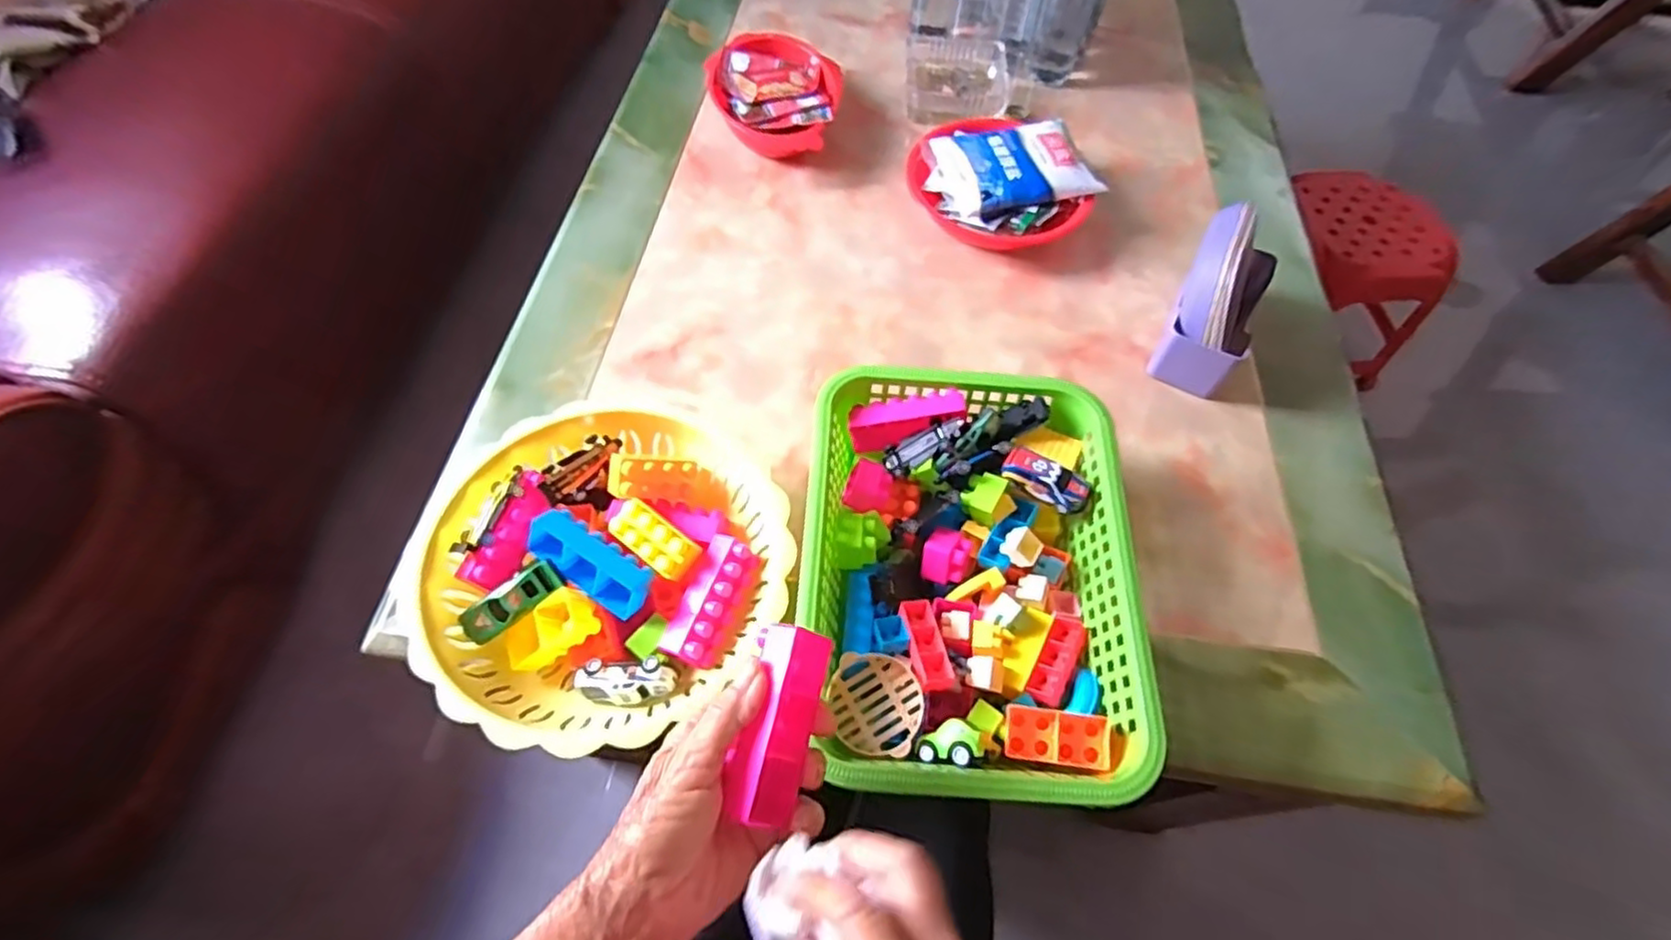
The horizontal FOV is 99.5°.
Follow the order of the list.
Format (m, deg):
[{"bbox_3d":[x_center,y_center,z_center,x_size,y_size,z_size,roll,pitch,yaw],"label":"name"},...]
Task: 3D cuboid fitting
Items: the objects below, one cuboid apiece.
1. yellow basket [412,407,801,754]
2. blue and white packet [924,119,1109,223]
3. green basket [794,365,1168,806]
[{"bbox_3d":[-0.162,0.071,0.506,0.230,0.071,0.229,1,60,-2],"label":"yellow basket"},{"bbox_3d":[0.178,-0.309,0.724,0.153,0.026,0.111,-13,62,-10],"label":"blue and white packet"},{"bbox_3d":[0.088,0.073,0.507,0.217,0.085,0.296,5,60,0],"label":"green basket"}]

